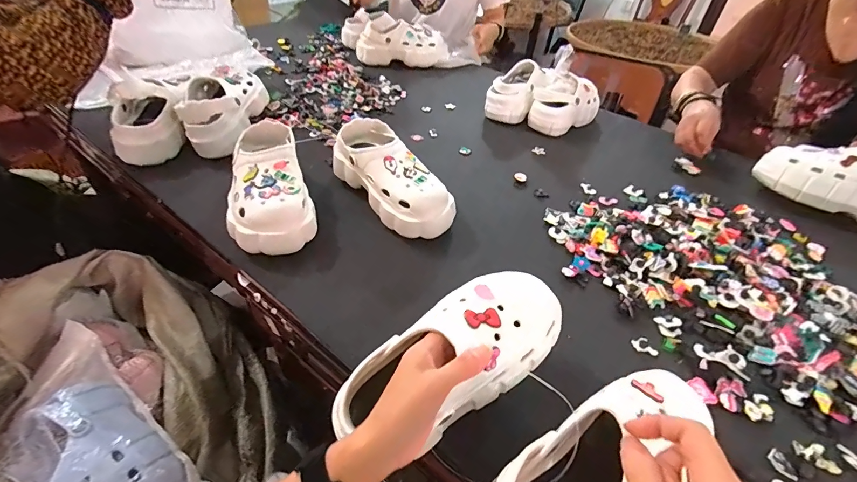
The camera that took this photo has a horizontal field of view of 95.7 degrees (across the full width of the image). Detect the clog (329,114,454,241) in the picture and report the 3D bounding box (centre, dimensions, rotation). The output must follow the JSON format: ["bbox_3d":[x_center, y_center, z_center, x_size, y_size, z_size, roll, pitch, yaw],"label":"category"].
[{"bbox_3d":[-0.055,-0.105,0.637,0.110,0.089,0.232,-28,52,-31],"label":"clog"}]

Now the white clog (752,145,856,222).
[{"bbox_3d":[0.775,-0.112,0.715,0.262,0.086,0.122,25,46,20],"label":"white clog"}]

